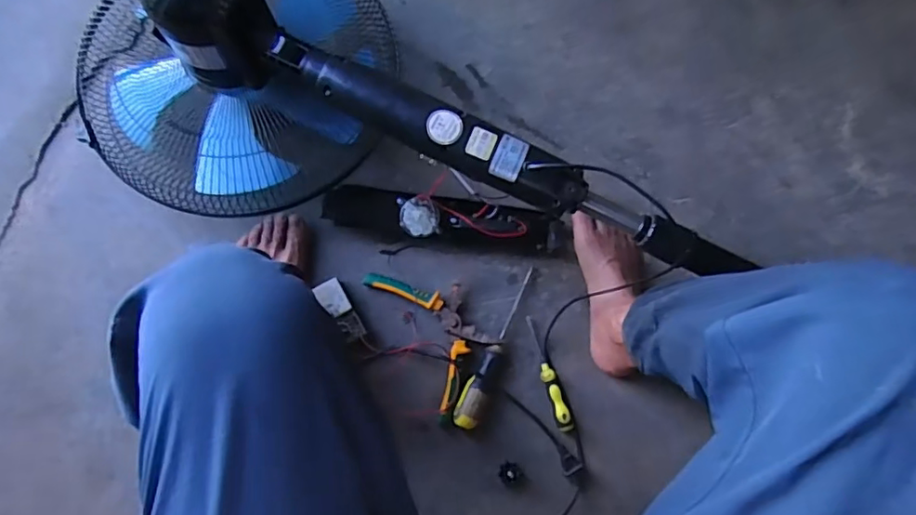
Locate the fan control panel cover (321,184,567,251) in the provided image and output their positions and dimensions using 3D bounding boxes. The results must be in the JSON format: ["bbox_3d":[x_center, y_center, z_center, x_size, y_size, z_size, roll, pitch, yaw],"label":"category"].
[{"bbox_3d":[-0.015,-0.047,0.761,0.322,0.052,0.060,5,79,-5],"label":"fan control panel cover"}]

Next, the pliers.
[{"bbox_3d":[-0.023,0.094,0.733,0.104,0.014,0.207,-30,88,-8],"label":"pliers"}]

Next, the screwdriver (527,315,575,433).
[{"bbox_3d":[0.119,0.154,0.750,0.028,0.028,0.153,-21,87,-8],"label":"screwdriver"}]

